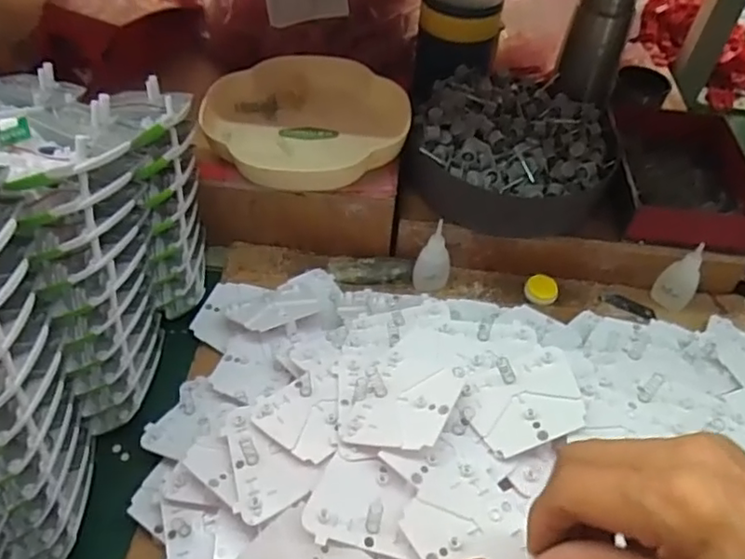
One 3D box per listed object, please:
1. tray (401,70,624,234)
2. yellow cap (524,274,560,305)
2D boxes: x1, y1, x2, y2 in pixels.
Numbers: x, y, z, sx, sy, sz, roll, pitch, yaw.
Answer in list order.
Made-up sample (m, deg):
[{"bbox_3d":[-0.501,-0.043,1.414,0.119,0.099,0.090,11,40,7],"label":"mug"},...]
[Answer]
[{"bbox_3d":[0.144,-0.132,0.632,0.206,0.071,0.198,3,49,-3],"label":"tray"},{"bbox_3d":[0.170,0.011,0.608,0.032,0.014,0.033,3,49,-3],"label":"yellow cap"}]

